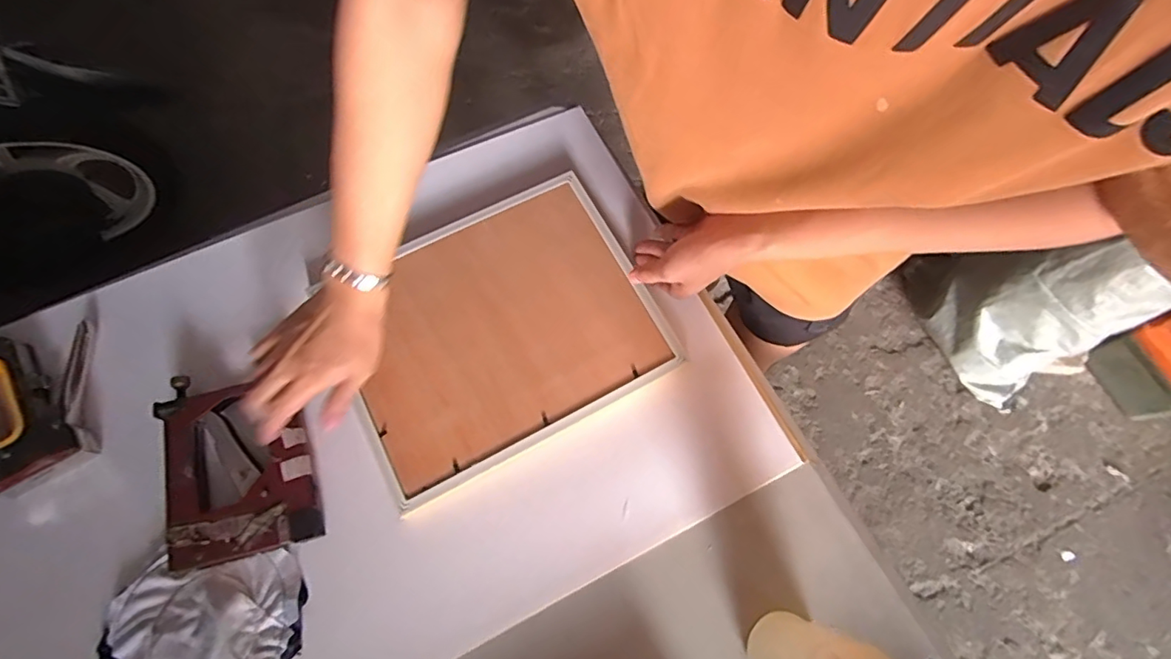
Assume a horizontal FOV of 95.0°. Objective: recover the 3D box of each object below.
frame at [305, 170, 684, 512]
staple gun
[{"bbox_3d":[-0.096,-0.007,0.571,0.316,0.016,0.257,-27,73,-11],"label":"frame"},{"bbox_3d":[-0.329,0.123,0.510,0.123,0.020,0.174,-15,69,-8],"label":"staple gun"}]

